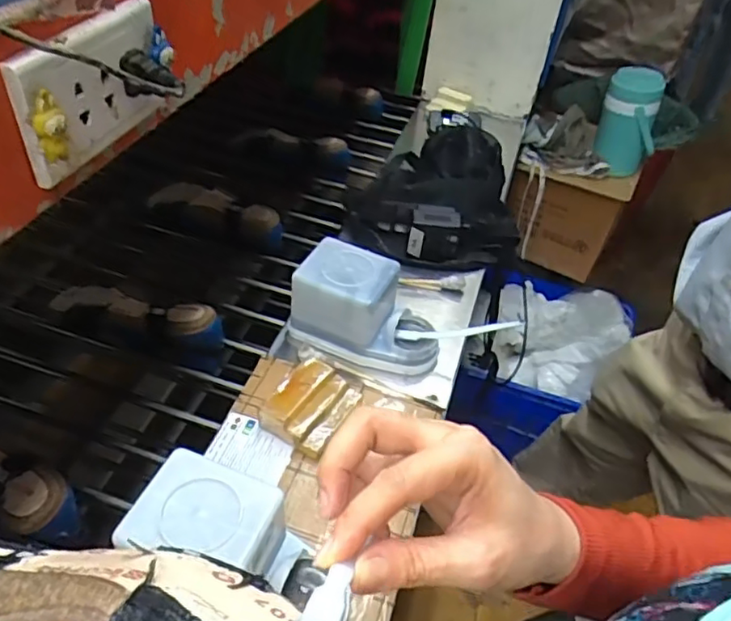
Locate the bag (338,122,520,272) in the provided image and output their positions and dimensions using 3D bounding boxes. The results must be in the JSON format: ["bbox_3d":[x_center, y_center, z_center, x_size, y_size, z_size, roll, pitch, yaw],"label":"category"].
[{"bbox_3d":[0.130,-0.212,1.028,0.272,0.097,0.380,15,44,9],"label":"bag"}]

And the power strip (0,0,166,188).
[{"bbox_3d":[-0.153,-0.129,0.344,0.020,0.069,0.116,14,44,7],"label":"power strip"}]

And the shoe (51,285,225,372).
[{"bbox_3d":[-0.301,0.021,0.803,0.242,0.073,0.076,14,44,7],"label":"shoe"}]

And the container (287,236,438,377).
[{"bbox_3d":[0.004,-0.002,0.767,0.189,0.107,0.098,14,44,7],"label":"container"}]

